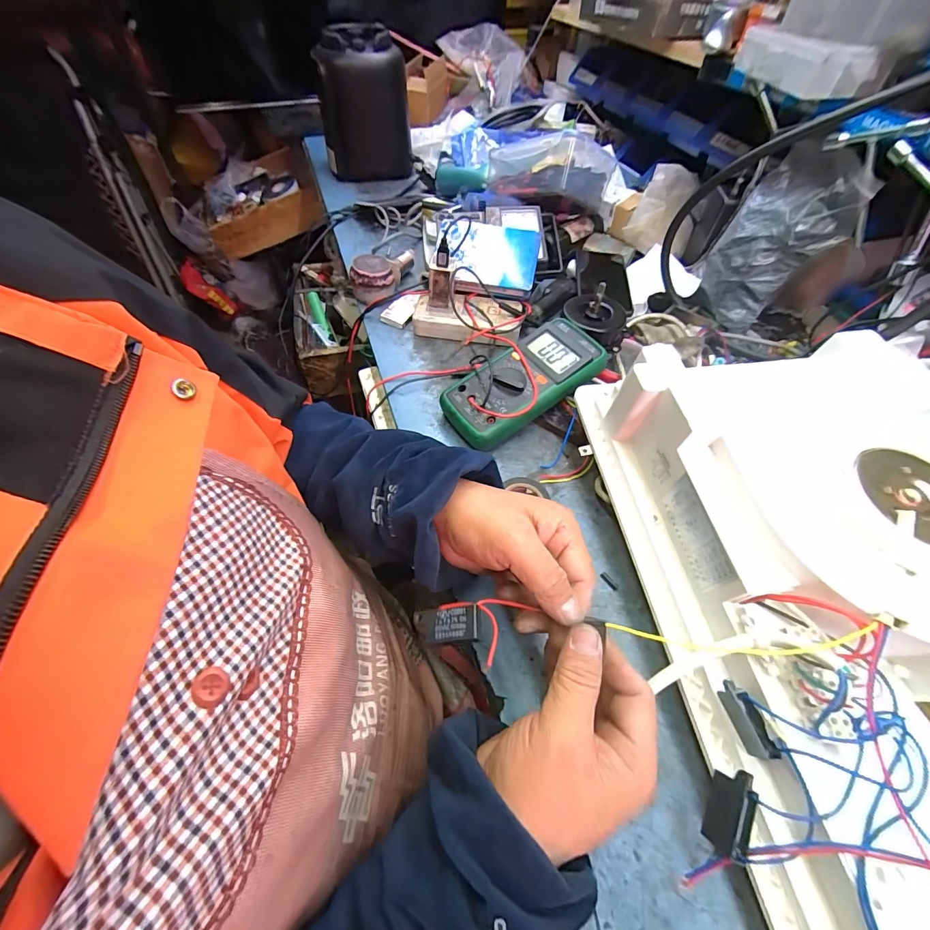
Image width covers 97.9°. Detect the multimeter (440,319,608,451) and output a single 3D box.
[{"bbox_3d":[0.066,-0.097,0.470,0.187,0.033,0.087,-35,61,-9],"label":"multimeter"}]

